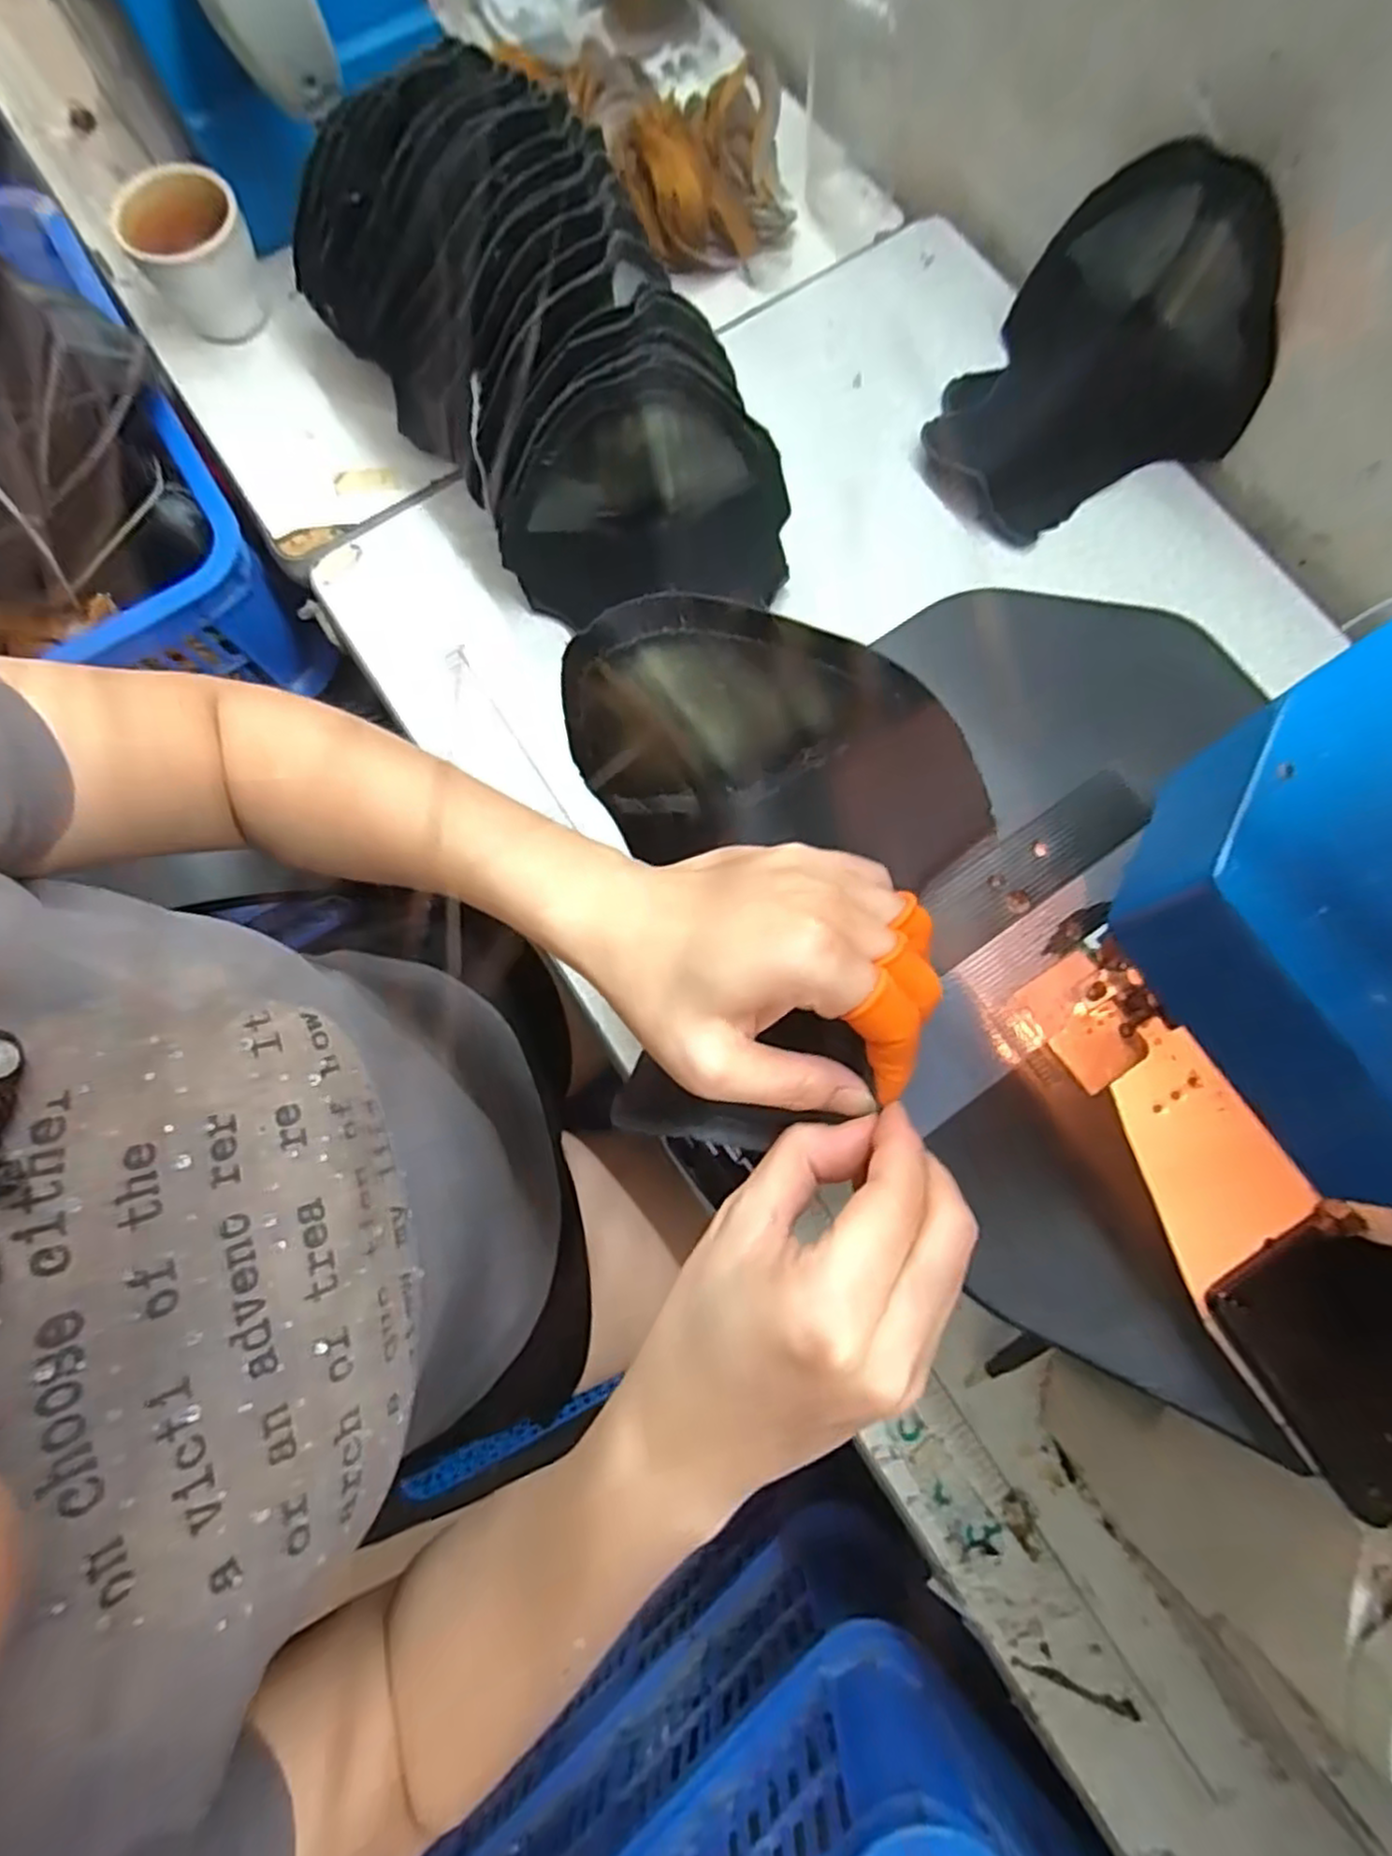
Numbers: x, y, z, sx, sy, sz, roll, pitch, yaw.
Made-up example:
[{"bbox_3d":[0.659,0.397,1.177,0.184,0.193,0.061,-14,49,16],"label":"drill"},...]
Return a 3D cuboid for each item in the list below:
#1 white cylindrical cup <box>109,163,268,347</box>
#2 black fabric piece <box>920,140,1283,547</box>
[{"bbox_3d":[-0.346,-0.467,0.527,0.079,0.077,0.080,-28,79,-4],"label":"white cylindrical cup"},{"bbox_3d":[0.238,-0.339,0.443,0.139,0.130,0.171,-43,80,-7],"label":"black fabric piece"}]

